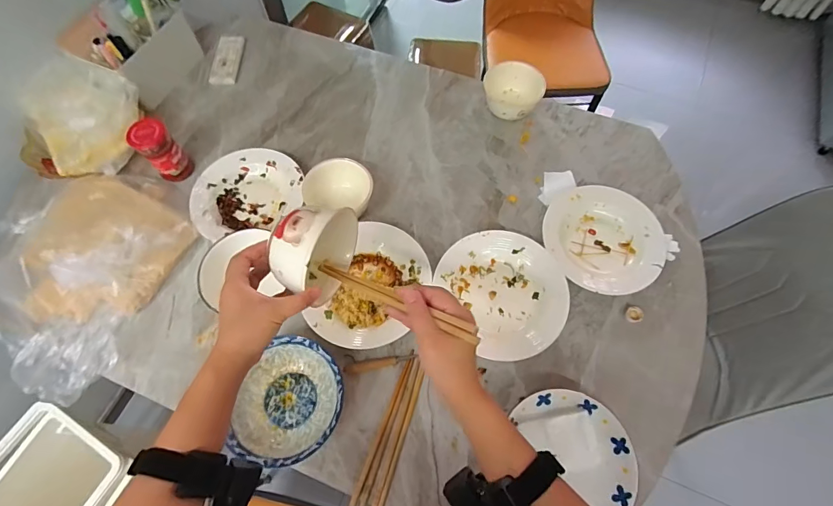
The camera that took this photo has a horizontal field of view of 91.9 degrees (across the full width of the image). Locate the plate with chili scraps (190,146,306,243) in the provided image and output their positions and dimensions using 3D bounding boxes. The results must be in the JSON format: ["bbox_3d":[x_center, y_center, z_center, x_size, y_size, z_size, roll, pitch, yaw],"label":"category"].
[{"bbox_3d":[-0.315,-0.109,0.768,0.198,0.041,0.194,0,65,1],"label":"plate with chili scraps"}]

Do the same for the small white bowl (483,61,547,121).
[{"bbox_3d":[0.199,-0.333,0.844,0.119,0.073,0.120,0,65,1],"label":"small white bowl"}]

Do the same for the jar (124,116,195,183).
[{"bbox_3d":[-0.481,-0.191,0.764,0.062,0.121,0.061,0,65,1],"label":"jar"}]

